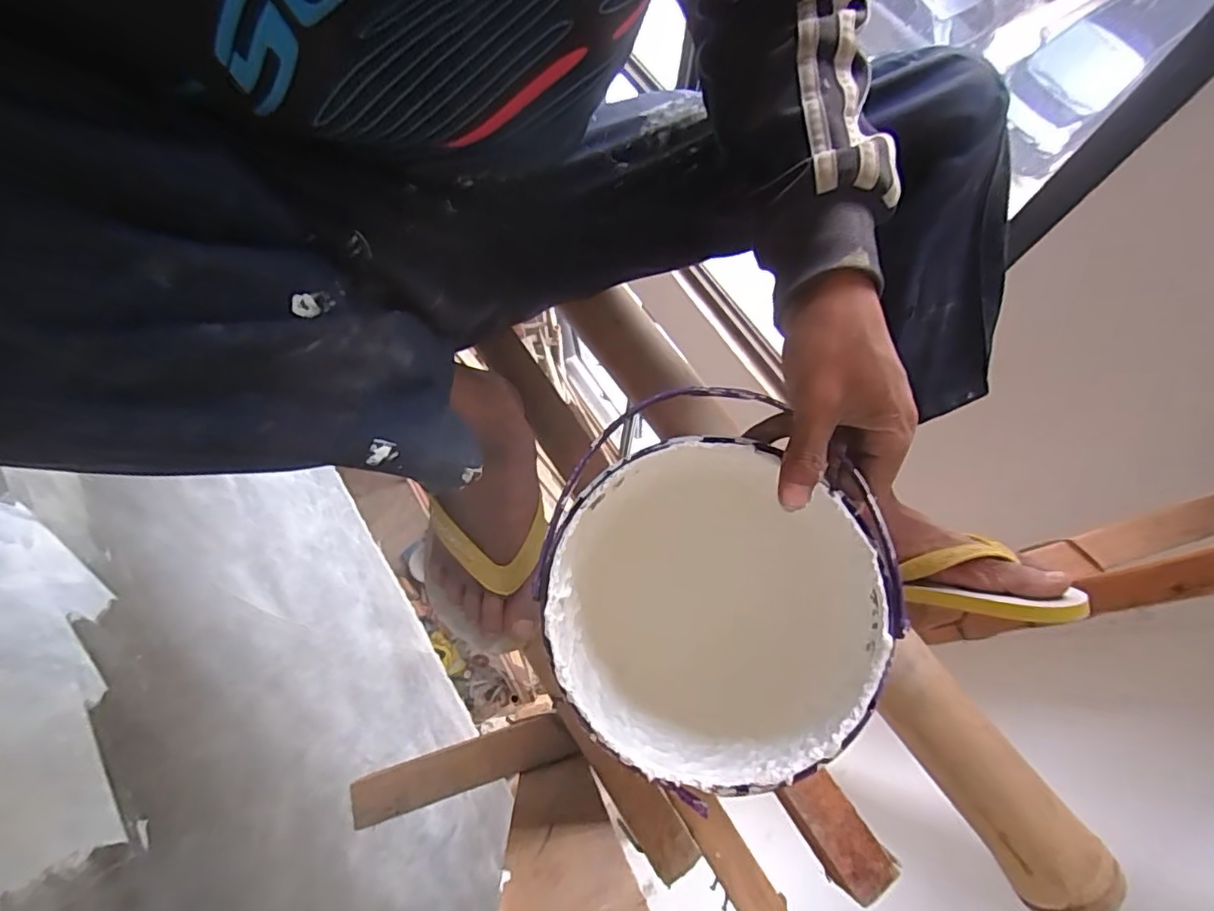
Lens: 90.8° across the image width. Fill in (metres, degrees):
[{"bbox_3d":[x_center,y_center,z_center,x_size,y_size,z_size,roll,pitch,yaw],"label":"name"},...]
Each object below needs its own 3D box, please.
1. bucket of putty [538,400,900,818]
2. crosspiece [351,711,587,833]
[{"bbox_3d":[0.058,0.099,0.389,0.174,0.195,0.187,0,70,0],"label":"bucket of putty"},{"bbox_3d":[-0.124,0.268,0.514,0.186,0.018,0.039,-17,71,-5],"label":"crosspiece"}]

